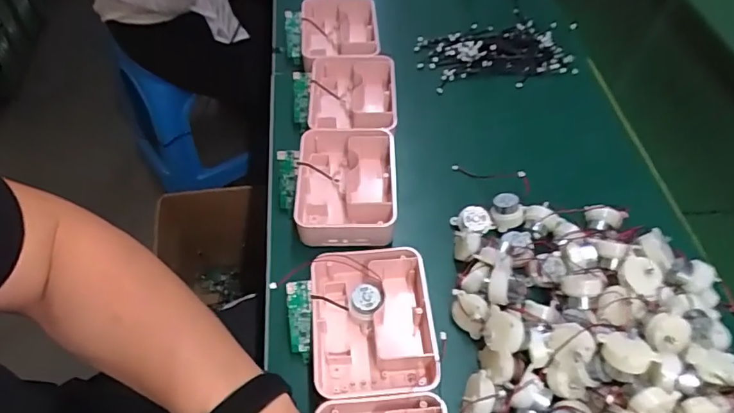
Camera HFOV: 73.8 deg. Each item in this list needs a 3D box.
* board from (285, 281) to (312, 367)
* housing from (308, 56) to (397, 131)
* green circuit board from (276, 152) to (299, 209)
[{"bbox_3d":[-0.059,0.101,0.429,0.021,0.007,0.070,-2,91,-2],"label":"board"},{"bbox_3d":[-0.018,-0.122,0.600,0.104,0.056,0.128,1,53,-2],"label":"housing"},{"bbox_3d":[-0.085,-0.028,0.522,0.023,0.062,0.011,4,9,2],"label":"green circuit board"}]

